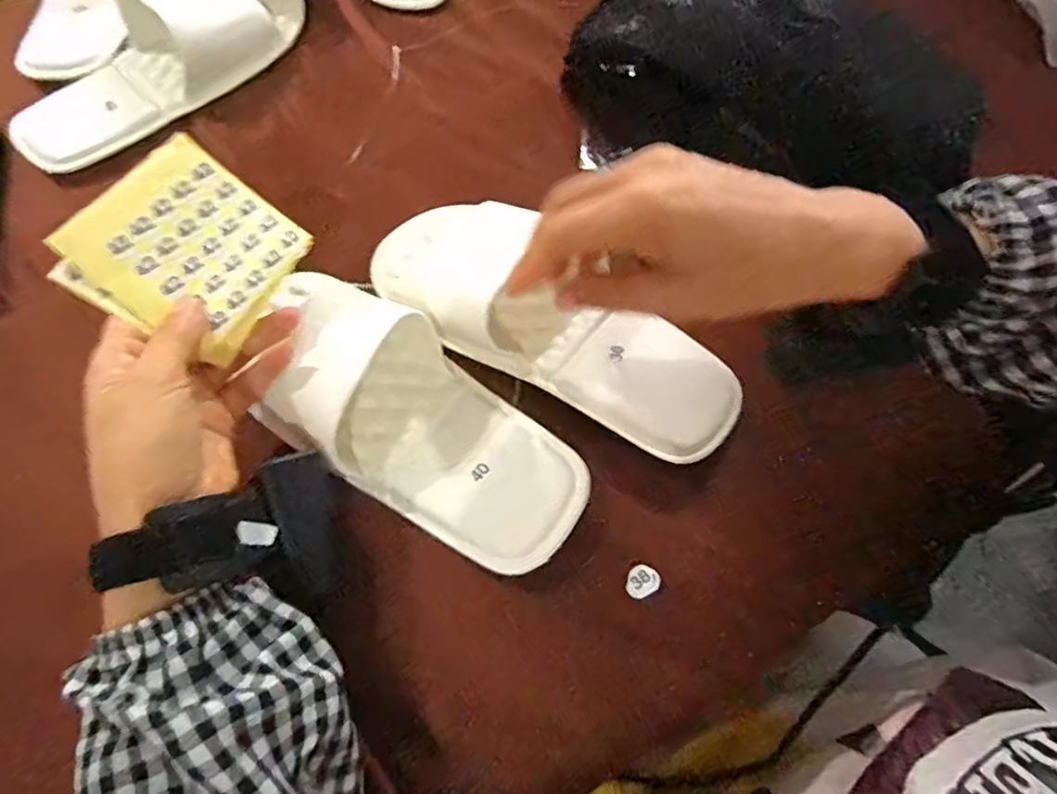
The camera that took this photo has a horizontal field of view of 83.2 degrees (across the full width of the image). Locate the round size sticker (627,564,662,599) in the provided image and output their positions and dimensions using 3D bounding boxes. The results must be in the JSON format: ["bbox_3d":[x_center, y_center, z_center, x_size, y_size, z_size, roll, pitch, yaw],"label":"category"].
[{"bbox_3d":[0.059,0.095,0.309,0.018,0.004,0.015,-27,69,-9],"label":"round size sticker"}]

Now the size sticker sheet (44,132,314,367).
[{"bbox_3d":[-0.174,-0.075,0.306,0.091,0.013,0.093,38,71,-12],"label":"size sticker sheet"}]

